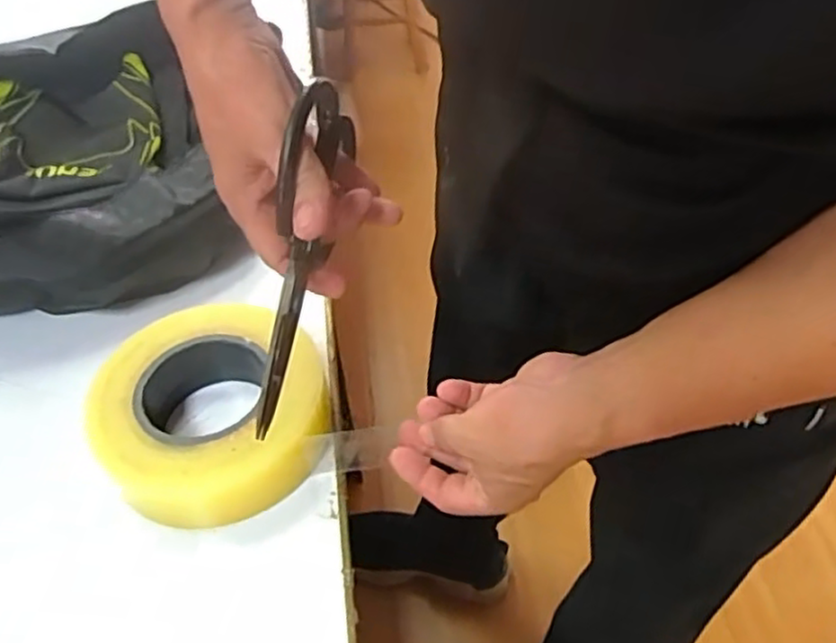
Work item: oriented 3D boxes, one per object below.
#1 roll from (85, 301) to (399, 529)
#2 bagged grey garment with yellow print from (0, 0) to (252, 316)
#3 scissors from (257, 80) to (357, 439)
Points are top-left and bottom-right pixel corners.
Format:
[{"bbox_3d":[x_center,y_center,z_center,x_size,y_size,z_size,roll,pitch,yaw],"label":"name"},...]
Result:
[{"bbox_3d":[-0.129,0.057,0.456,0.144,0.047,0.155,-33,54,-26],"label":"roll"},{"bbox_3d":[-0.373,-0.162,0.652,0.310,0.075,0.444,-20,49,-17],"label":"bagged grey garment with yellow print"},{"bbox_3d":[-0.061,-0.031,0.370,0.011,0.178,0.059,13,6,14],"label":"scissors"}]

